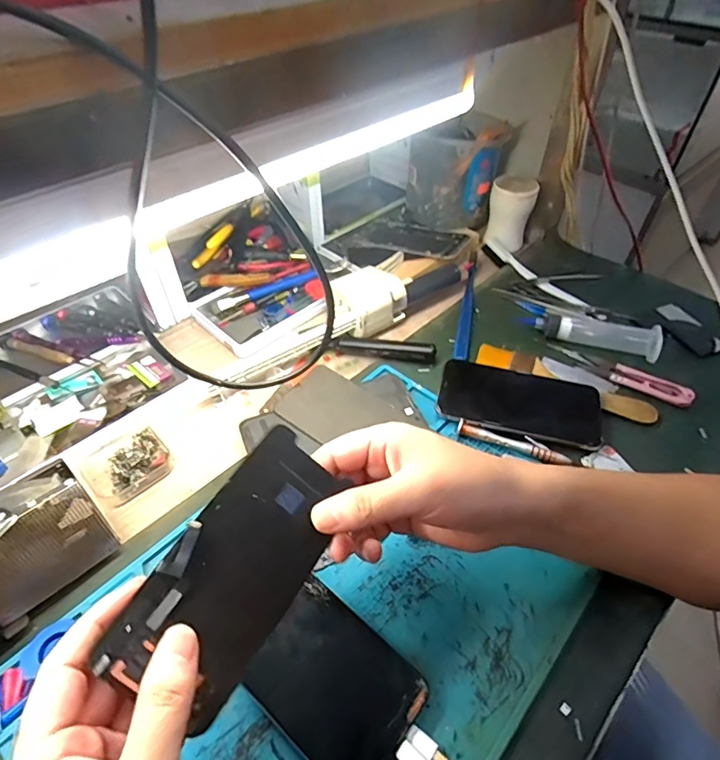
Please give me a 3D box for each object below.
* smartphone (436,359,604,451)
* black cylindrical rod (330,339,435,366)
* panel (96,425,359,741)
[{"bbox_3d":[0.145,0.020,0.440,0.141,0.011,0.071,12,48,11],"label":"smartphone"},{"bbox_3d":[0.024,-0.033,0.488,0.106,0.013,0.018,8,47,7],"label":"black cylindrical rod"},{"bbox_3d":[-0.060,0.095,0.249,0.065,0.004,0.134,41,60,-6],"label":"panel"}]

